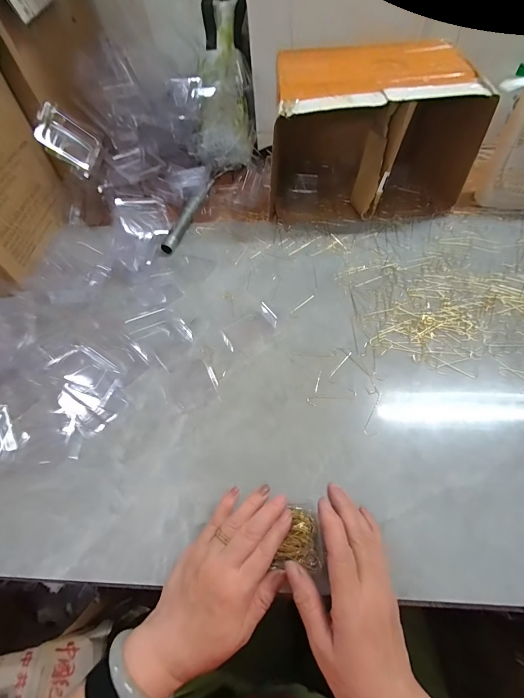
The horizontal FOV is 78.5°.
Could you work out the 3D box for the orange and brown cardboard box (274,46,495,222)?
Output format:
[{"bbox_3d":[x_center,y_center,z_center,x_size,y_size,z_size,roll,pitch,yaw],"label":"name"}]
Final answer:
[{"bbox_3d":[0.192,-0.421,0.625,0.349,0.224,0.256,-3,54,2],"label":"orange and brown cardboard box"}]

